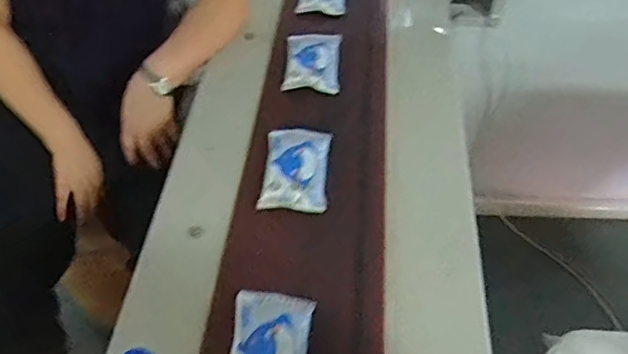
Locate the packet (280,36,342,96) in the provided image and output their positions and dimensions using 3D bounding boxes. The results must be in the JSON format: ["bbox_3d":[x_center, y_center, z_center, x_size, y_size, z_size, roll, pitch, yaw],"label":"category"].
[{"bbox_3d":[-0.002,-0.193,0.945,0.088,0.017,0.148,4,48,0],"label":"packet"}]

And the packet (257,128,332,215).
[{"bbox_3d":[-0.023,-0.013,0.783,0.084,0.031,0.141,5,48,1],"label":"packet"}]

